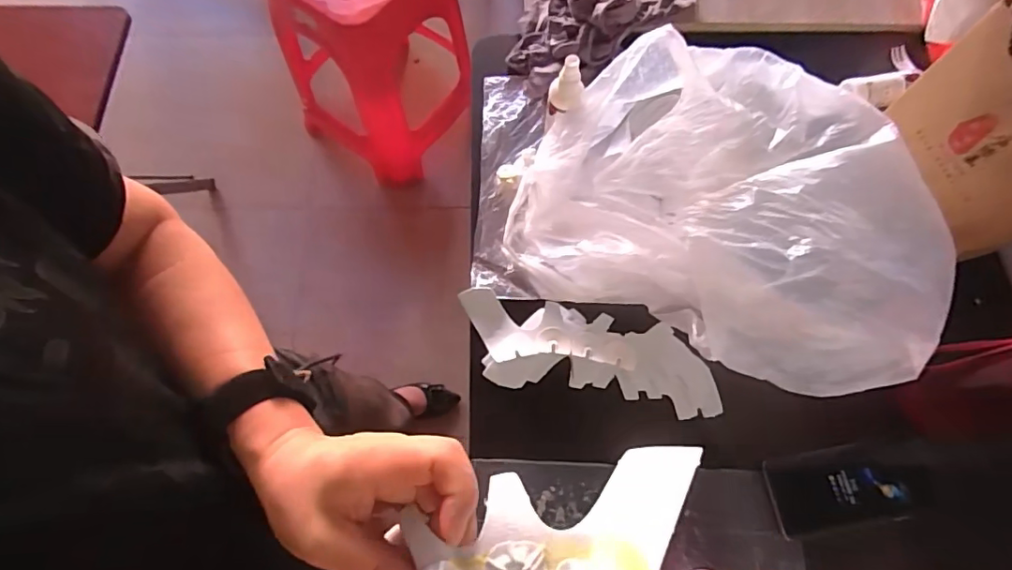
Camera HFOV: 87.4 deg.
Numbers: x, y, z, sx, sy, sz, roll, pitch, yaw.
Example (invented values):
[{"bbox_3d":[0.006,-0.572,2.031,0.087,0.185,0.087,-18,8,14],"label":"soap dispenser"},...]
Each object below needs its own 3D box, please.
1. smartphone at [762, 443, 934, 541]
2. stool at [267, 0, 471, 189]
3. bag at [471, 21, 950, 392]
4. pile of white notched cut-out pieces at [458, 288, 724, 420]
[{"bbox_3d":[0.331,0.195,0.510,0.150,0.009,0.070,-8,70,-3],"label":"smartphone"},{"bbox_3d":[-0.330,-0.556,1.266,0.389,0.442,0.345,36,74,12],"label":"stool"},{"bbox_3d":[0.187,-0.077,0.541,0.439,0.145,0.339,5,70,2],"label":"bag"},{"bbox_3d":[0.083,0.071,0.545,0.266,0.021,0.089,11,71,4],"label":"pile of white notched cut-out pieces"}]

